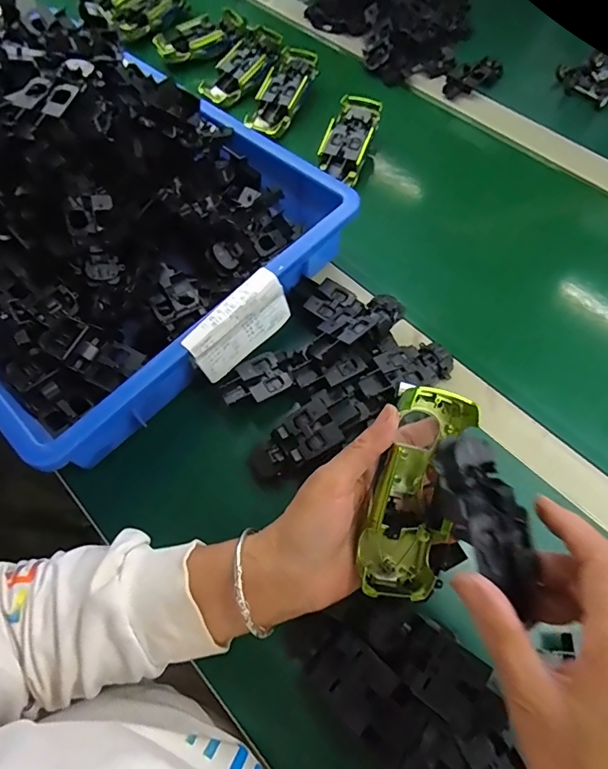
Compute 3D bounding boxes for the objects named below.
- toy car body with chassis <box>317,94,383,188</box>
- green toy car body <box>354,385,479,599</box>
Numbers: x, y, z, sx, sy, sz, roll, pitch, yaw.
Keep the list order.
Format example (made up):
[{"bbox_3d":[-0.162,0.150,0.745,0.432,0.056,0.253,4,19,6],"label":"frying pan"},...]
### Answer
[{"bbox_3d":[0.056,-0.303,0.569,0.057,0.022,0.111,16,79,9],"label":"toy car body with chassis"},{"bbox_3d":[0.073,0.070,0.300,0.051,0.046,0.132,16,89,10],"label":"green toy car body"}]

